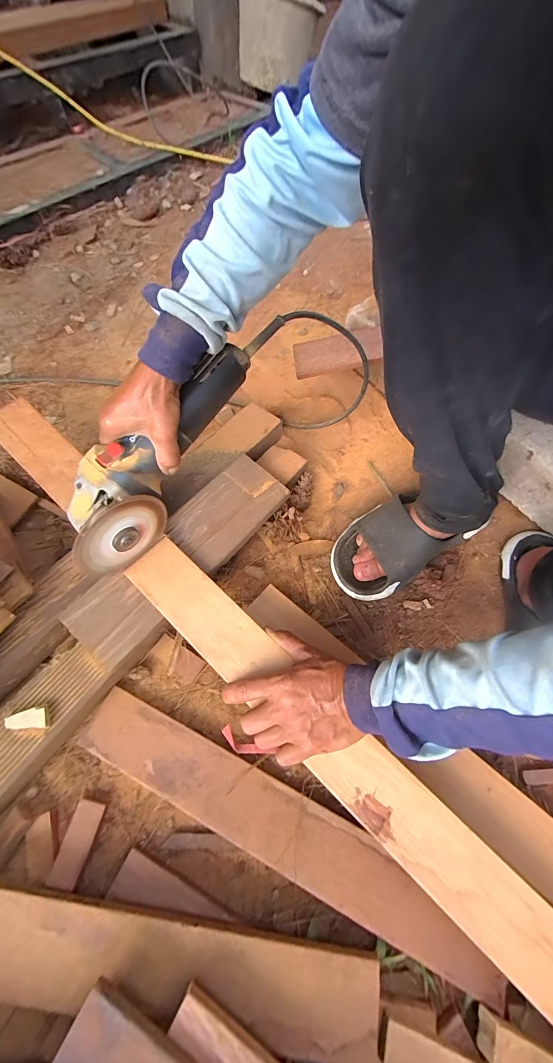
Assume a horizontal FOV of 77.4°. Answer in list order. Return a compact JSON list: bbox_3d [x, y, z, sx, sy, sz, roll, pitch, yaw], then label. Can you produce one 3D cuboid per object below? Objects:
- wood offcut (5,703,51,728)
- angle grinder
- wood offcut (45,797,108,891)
[{"bbox_3d":[-0.253,0.190,0.351,0.040,0.008,0.021,-2,63,-15],"label":"wood offcut"},{"bbox_3d":[-0.115,-0.107,0.385,0.081,0.078,0.327,35,85,16],"label":"angle grinder"},{"bbox_3d":[-0.193,0.302,0.337,0.028,0.009,0.064,9,49,4],"label":"wood offcut"}]

